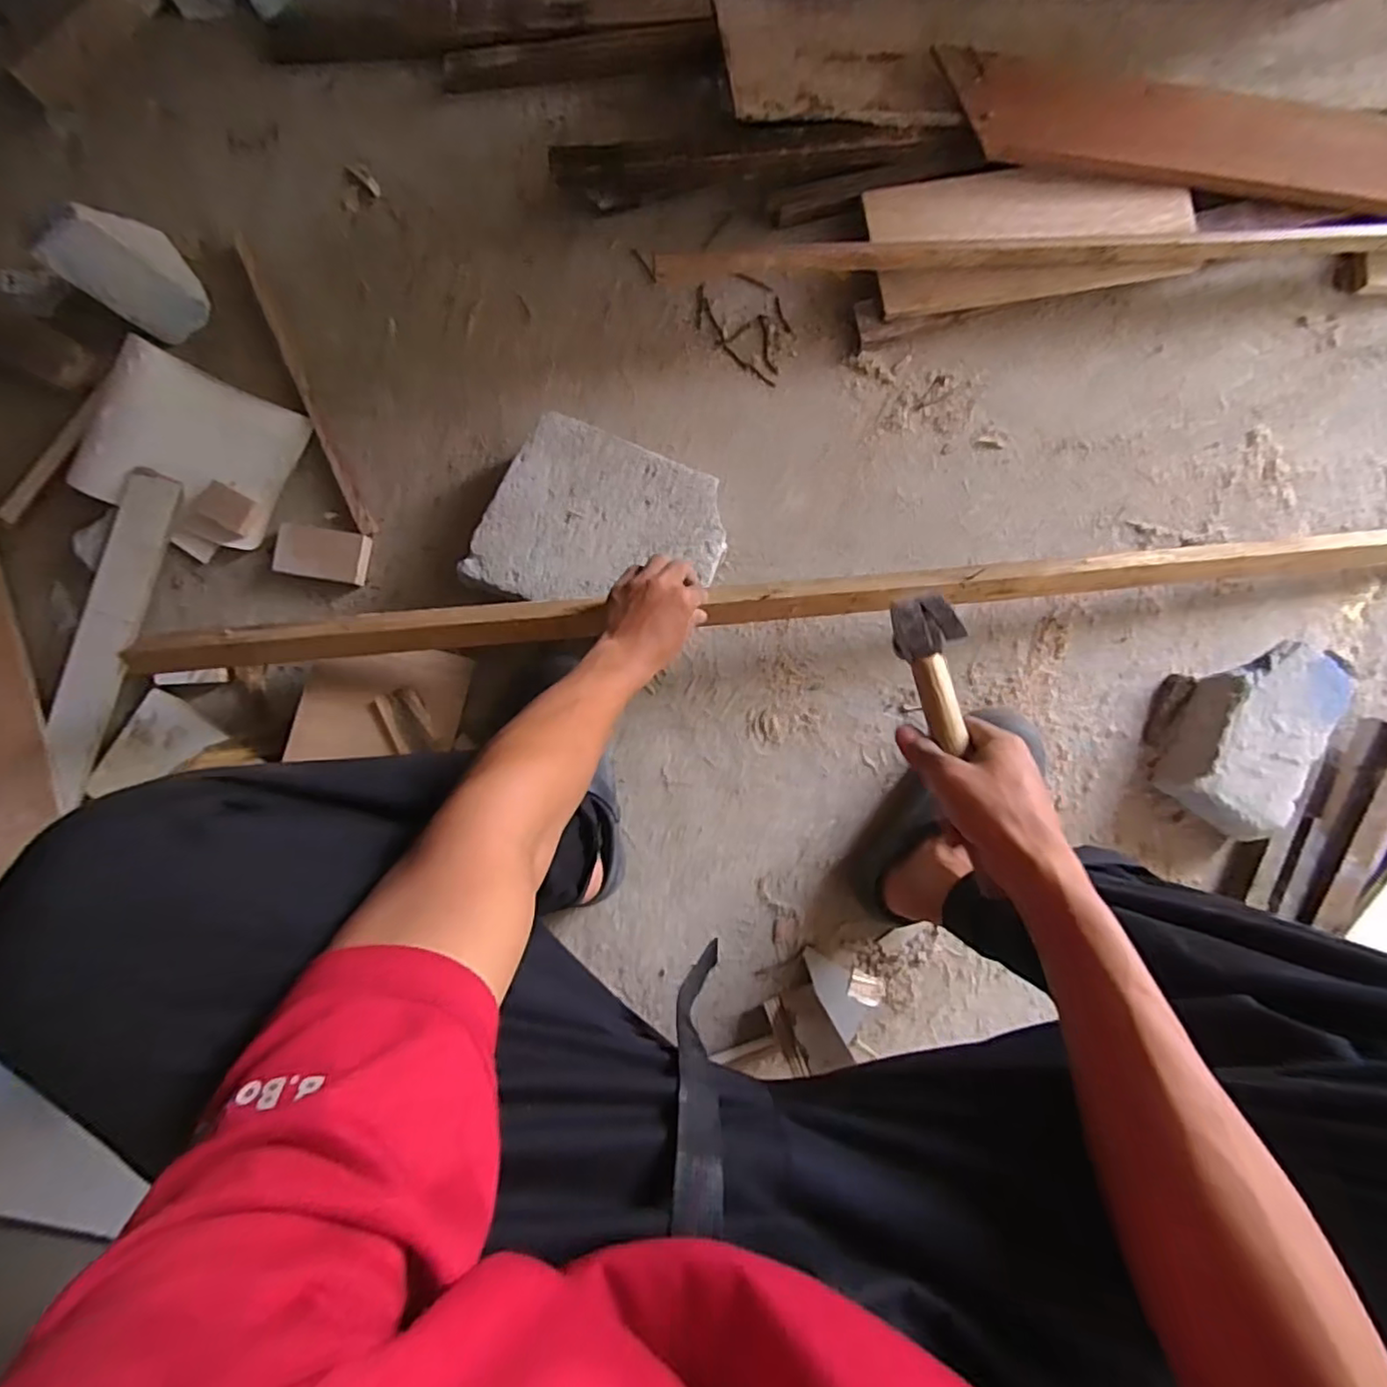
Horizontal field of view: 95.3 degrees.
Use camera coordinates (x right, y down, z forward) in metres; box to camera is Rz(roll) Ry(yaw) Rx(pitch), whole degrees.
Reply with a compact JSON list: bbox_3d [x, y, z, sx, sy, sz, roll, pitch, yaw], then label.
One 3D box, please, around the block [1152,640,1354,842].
[{"bbox_3d":[0.629,0.046,0.726,0.138,0.081,0.216,23,89,-1],"label":"block"}]

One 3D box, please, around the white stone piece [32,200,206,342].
[{"bbox_3d":[-0.597,-0.450,0.676,0.081,0.125,0.100,42,88,0],"label":"white stone piece"}]

